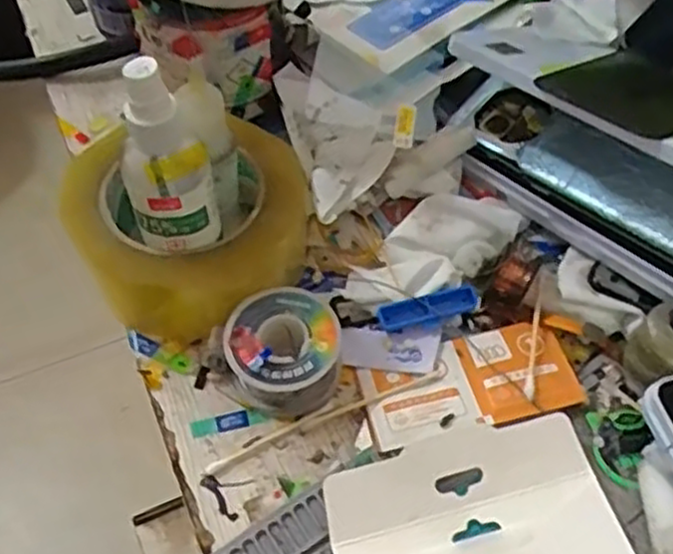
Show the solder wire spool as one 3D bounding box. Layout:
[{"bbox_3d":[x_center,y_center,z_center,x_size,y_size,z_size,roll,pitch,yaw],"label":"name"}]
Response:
[{"bbox_3d":[-0.025,0.036,0.370,0.052,0.031,0.052,0,54,0],"label":"solder wire spool"}]

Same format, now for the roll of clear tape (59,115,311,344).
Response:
[{"bbox_3d":[-0.076,-0.029,0.396,0.119,0.047,0.100,-2,54,-1],"label":"roll of clear tape"}]

